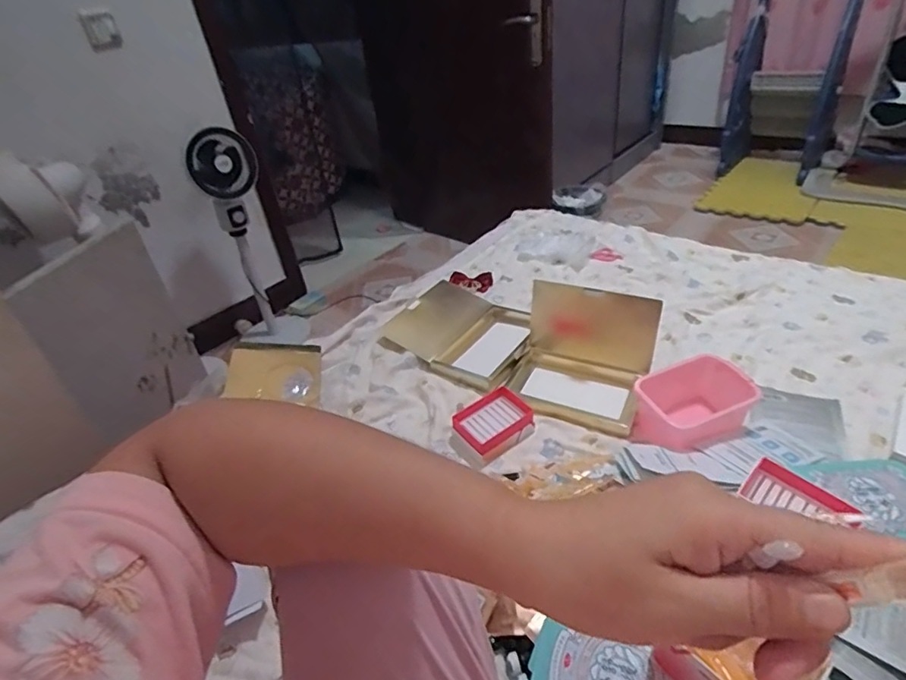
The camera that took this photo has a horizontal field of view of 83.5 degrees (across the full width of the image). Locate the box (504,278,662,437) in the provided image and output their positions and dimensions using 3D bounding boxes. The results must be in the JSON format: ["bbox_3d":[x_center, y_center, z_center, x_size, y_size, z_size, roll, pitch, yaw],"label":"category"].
[{"bbox_3d":[0.221,0.026,0.883,0.227,0.165,0.154,10,39,23],"label":"box"}]

